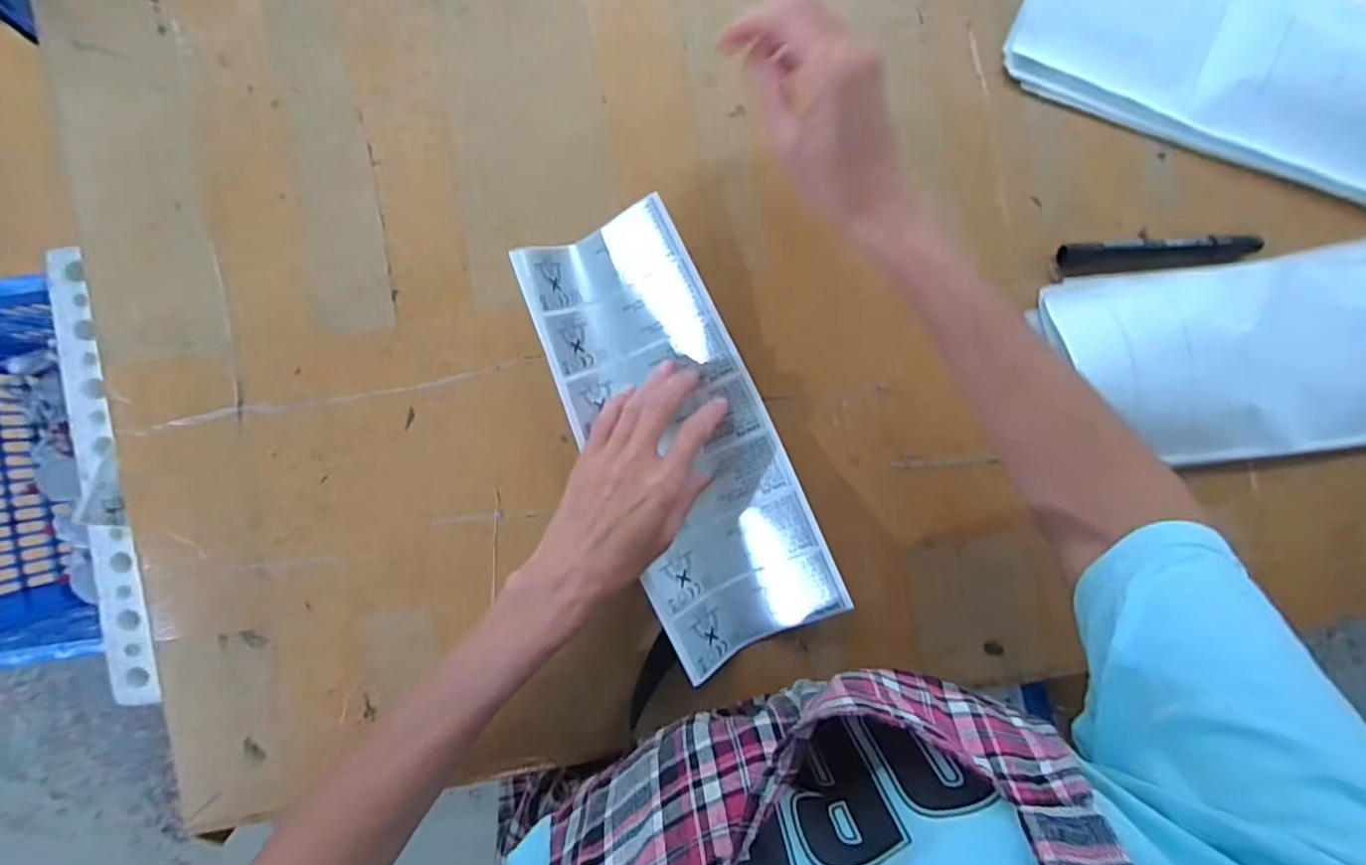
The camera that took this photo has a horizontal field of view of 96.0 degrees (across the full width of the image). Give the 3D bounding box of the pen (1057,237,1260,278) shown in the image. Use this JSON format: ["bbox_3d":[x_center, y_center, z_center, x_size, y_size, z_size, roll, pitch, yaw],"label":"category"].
[{"bbox_3d":[0.321,-0.121,0.418,0.128,0.021,0.021,-4,91,-2],"label":"pen"}]

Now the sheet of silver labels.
[{"bbox_3d":[0.000,0.001,0.406,0.121,0.037,0.290,-25,91,-1],"label":"sheet of silver labels"}]

